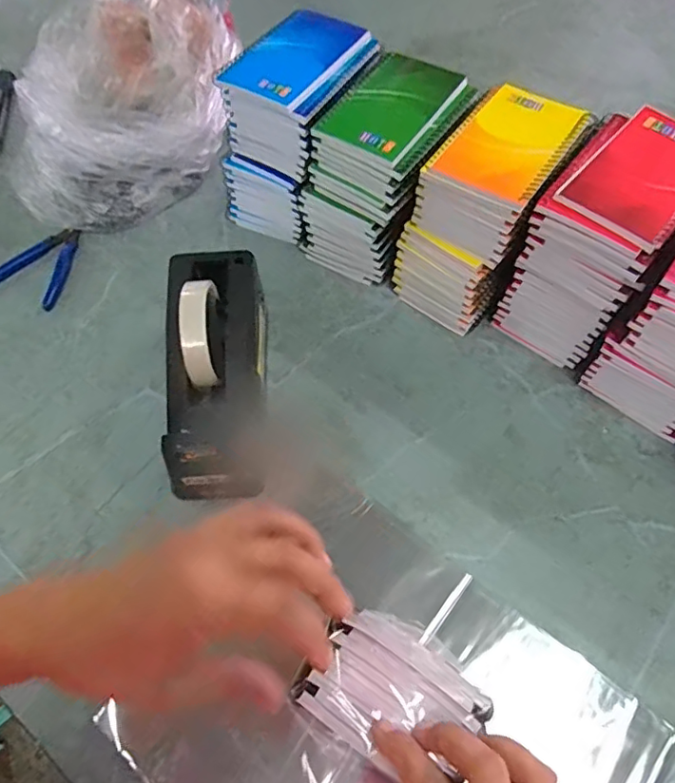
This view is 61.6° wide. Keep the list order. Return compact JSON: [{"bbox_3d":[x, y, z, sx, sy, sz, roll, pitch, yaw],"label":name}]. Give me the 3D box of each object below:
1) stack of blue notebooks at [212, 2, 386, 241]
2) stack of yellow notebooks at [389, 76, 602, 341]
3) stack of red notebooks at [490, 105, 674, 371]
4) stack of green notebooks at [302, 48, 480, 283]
[{"bbox_3d":[-0.037,-0.263,0.582,0.112,0.171,0.141,26,64,15],"label":"stack of blue notebooks"},{"bbox_3d":[0.139,-0.161,0.526,0.098,0.165,0.136,37,67,20],"label":"stack of yellow notebooks"},{"bbox_3d":[0.227,-0.122,0.497,0.093,0.167,0.135,35,66,19],"label":"stack of red notebooks"},{"bbox_3d":[0.048,-0.211,0.558,0.112,0.164,0.146,30,65,17],"label":"stack of green notebooks"}]

